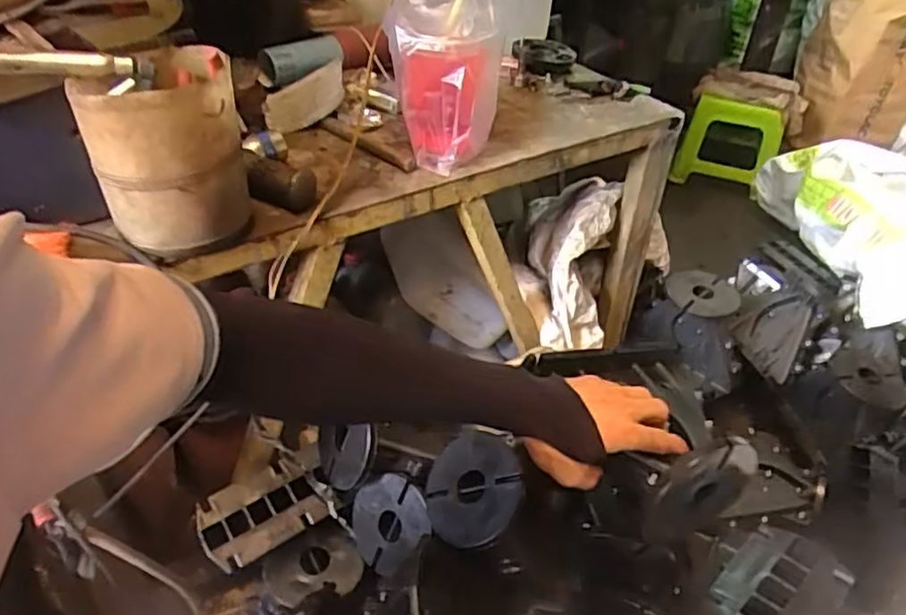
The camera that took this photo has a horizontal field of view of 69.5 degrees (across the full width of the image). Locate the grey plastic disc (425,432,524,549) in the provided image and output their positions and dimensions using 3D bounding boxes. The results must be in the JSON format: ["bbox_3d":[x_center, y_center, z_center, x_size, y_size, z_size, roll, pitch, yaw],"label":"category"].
[{"bbox_3d":[0.022,0.183,0.664,0.113,0.015,0.105,-16,60,29],"label":"grey plastic disc"}]

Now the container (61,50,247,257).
[{"bbox_3d":[-0.258,-0.146,0.596,0.122,0.141,0.134,-11,40,-17],"label":"container"}]

